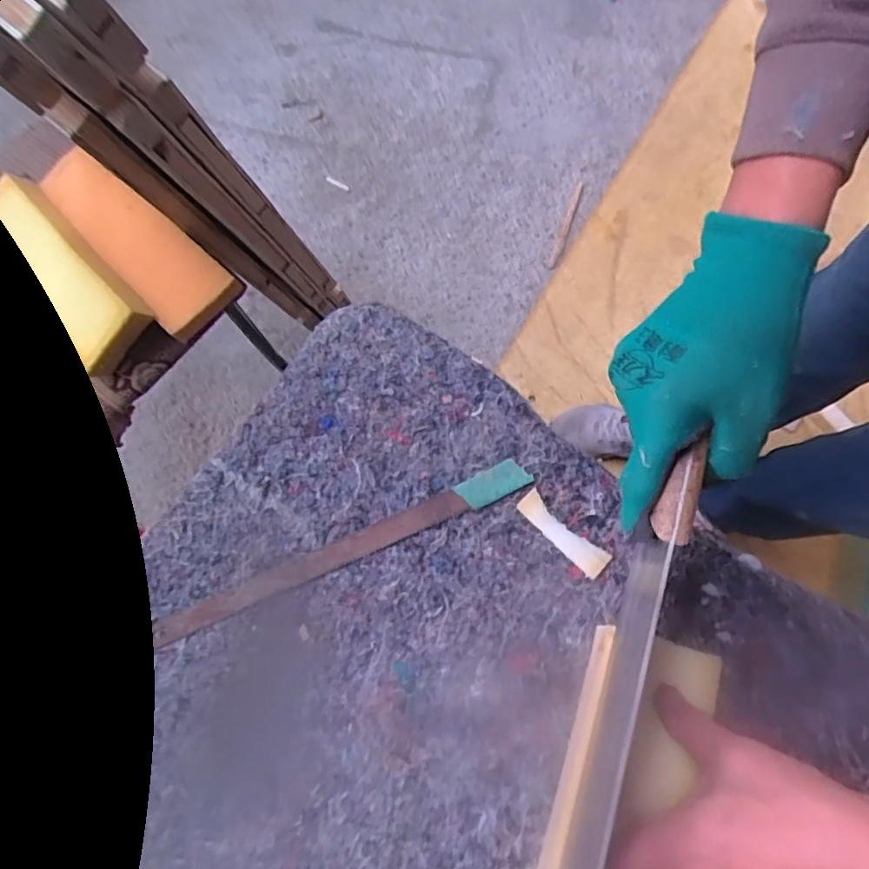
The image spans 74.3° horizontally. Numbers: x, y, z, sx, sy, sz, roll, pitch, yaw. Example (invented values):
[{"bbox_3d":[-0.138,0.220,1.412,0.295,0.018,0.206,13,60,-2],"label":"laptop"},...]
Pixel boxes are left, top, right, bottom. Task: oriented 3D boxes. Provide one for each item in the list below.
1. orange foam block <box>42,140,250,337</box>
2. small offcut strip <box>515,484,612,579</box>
[{"bbox_3d":[-0.387,-0.250,0.724,0.293,0.051,0.102,41,80,8],"label":"orange foam block"},{"bbox_3d":[0.099,0.076,0.444,0.078,0.007,0.022,43,80,9],"label":"small offcut strip"}]

